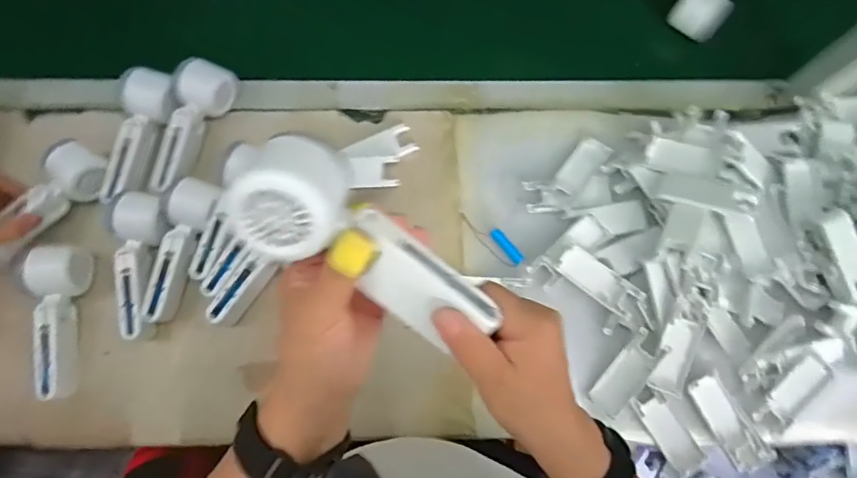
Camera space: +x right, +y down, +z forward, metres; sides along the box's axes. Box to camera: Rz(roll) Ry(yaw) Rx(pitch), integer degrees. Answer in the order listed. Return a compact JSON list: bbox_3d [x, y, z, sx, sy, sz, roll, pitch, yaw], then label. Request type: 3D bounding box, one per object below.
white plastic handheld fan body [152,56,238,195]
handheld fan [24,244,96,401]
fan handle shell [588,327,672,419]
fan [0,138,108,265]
[{"bbox_3d":[-0.298,-0.139,0.637,0.055,0.056,0.167,26,94,5],"label":"white plastic handheld fan body"},{"bbox_3d":[-0.424,0.092,0.577,0.052,0.046,0.166,3,76,-1],"label":"handheld fan"},{"bbox_3d":[0.228,0.158,0.594,0.039,0.011,0.097,37,93,28],"label":"fan handle shell"},{"bbox_3d":[-0.440,-0.038,0.604,0.054,0.047,0.160,37,92,7],"label":"fan"}]

